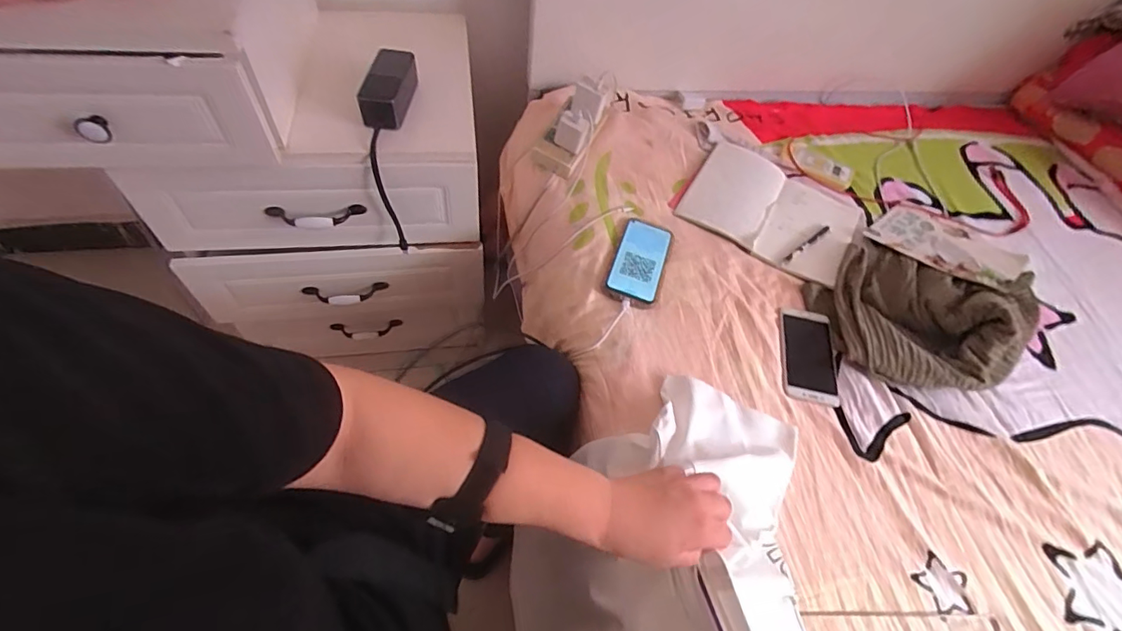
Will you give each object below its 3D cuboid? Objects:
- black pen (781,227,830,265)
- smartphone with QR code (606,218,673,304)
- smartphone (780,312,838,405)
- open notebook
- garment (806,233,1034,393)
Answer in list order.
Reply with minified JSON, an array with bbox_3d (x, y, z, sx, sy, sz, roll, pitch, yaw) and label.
[{"bbox_3d":[0.401,-0.115,0.823,0.131,0.007,0.012,-31,62,-24],"label":"black pen"},{"bbox_3d":[0.121,-0.086,0.757,0.076,0.017,0.163,19,55,7],"label":"smartphone with QR code"},{"bbox_3d":[0.349,0.055,0.712,0.073,0.005,0.153,12,54,4],"label":"smartphone"},{"bbox_3d":[0.355,-0.188,0.854,0.280,0.023,0.218,29,57,16],"label":"open notebook"},{"bbox_3d":[0.540,-0.027,0.727,0.317,0.089,0.264,-33,63,-25],"label":"garment"}]

